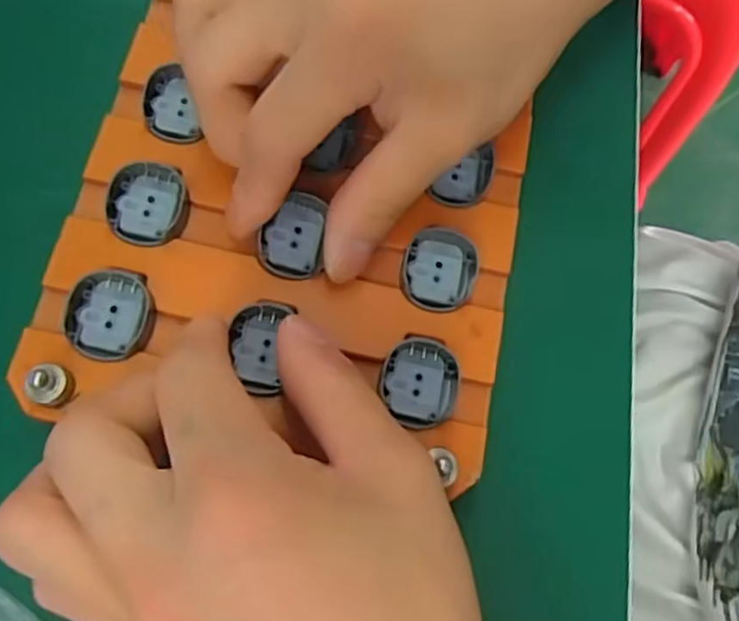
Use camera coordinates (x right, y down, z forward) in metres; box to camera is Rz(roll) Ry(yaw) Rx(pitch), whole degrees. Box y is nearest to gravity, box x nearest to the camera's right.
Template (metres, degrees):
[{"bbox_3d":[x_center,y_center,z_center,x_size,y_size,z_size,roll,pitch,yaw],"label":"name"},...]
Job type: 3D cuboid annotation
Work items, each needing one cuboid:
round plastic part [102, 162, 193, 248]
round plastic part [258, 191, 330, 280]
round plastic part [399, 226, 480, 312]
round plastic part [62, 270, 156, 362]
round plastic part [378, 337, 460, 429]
[{"bbox_3d":[-0.076,-0.036,0.231,0.025,0.005,0.030,2,72,-5],"label":"round plastic part"},{"bbox_3d":[-0.026,-0.025,0.231,0.021,0.007,0.028,1,71,0],"label":"round plastic part"},{"bbox_3d":[0.024,-0.015,0.235,0.026,0.004,0.030,9,72,-3],"label":"round plastic part"},{"bbox_3d":[-0.084,0.001,0.218,0.026,0.005,0.029,10,72,-2],"label":"round plastic part"},{"bbox_3d":[0.016,0.023,0.222,0.025,0.004,0.028,10,72,-2],"label":"round plastic part"}]

